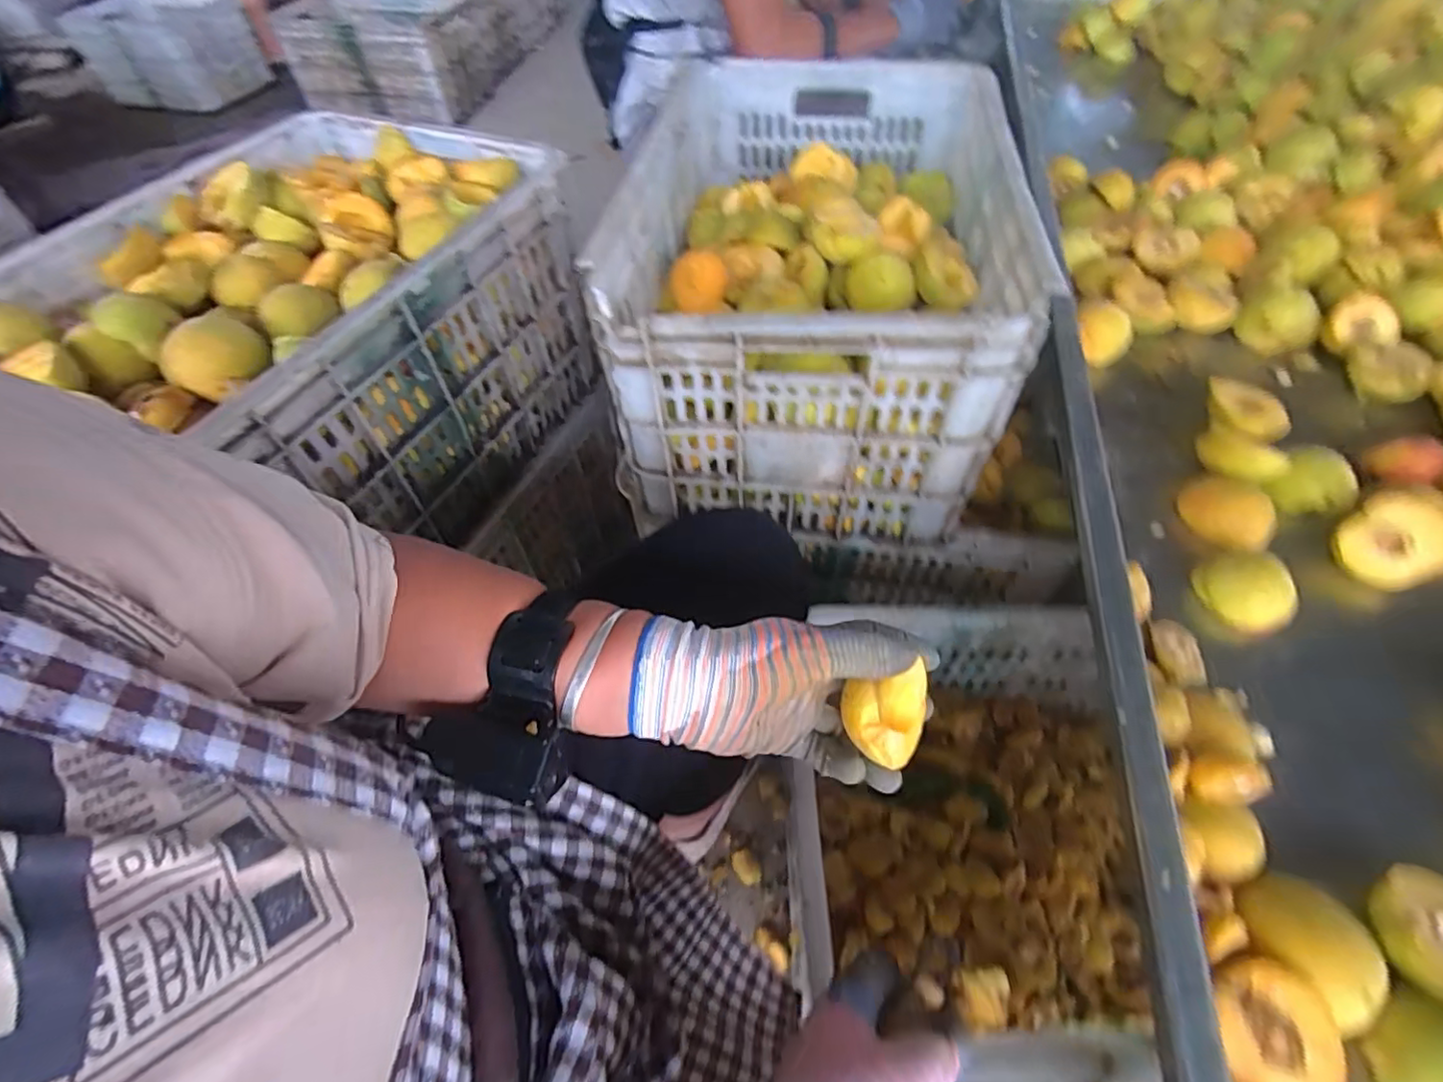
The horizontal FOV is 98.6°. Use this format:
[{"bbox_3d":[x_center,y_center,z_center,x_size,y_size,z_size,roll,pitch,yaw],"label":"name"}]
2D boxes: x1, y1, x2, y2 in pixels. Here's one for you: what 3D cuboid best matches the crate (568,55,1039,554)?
[{"bbox_3d":[0.102,-0.296,0.696,0.355,0.256,0.561,7,55,8],"label":"crate"}]

